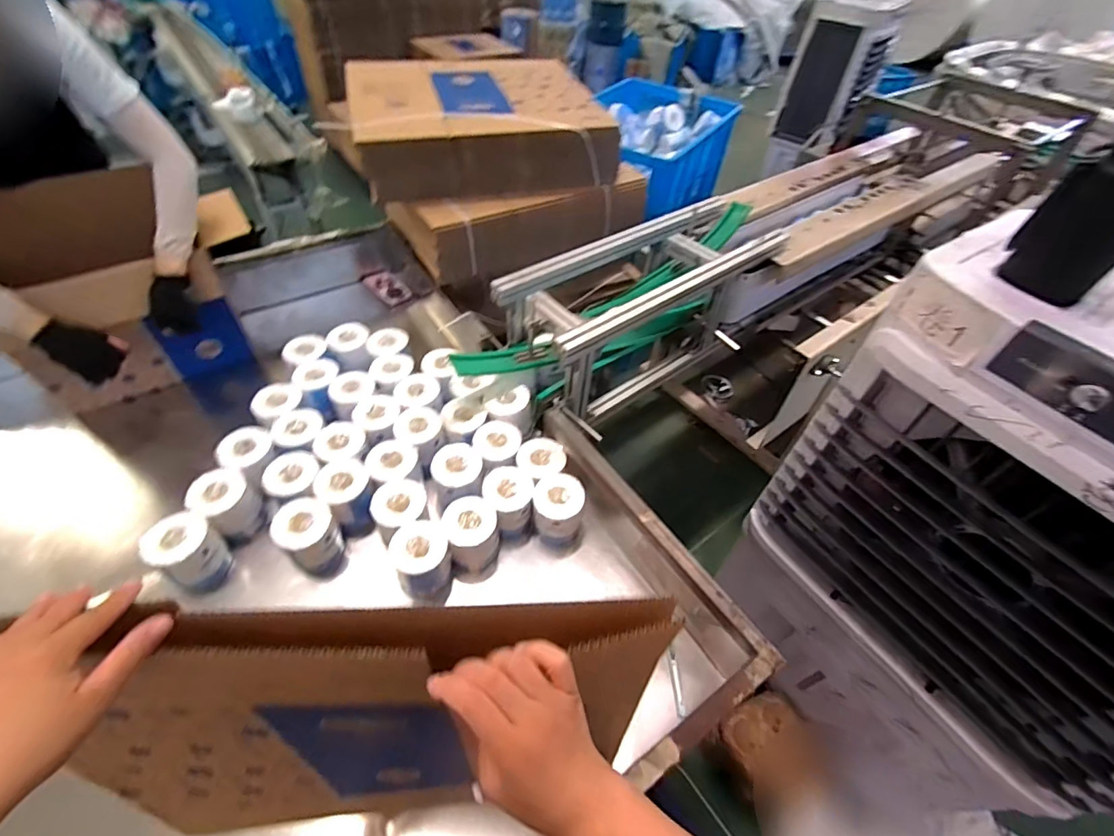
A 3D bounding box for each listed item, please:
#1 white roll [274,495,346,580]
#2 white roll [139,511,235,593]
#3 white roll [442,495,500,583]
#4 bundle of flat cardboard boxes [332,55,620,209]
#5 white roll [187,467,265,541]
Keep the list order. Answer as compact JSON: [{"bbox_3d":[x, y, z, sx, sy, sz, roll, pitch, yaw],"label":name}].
[{"bbox_3d":[-0.456,0.228,0.935,0.097,0.140,0.109,-26,56,-25],"label":"white roll"},{"bbox_3d":[-0.655,0.241,0.893,0.093,0.133,0.092,2,49,-3],"label":"white roll"},{"bbox_3d":[-0.162,0.229,0.958,0.099,0.133,0.114,-3,49,-7],"label":"white roll"},{"bbox_3d":[-0.206,-0.772,1.307,0.606,0.147,0.534,-9,50,-12],"label":"bundle of flat cardboard boxes"},{"bbox_3d":[-0.620,0.167,0.951,0.096,0.110,0.091,2,49,-3],"label":"white roll"}]

